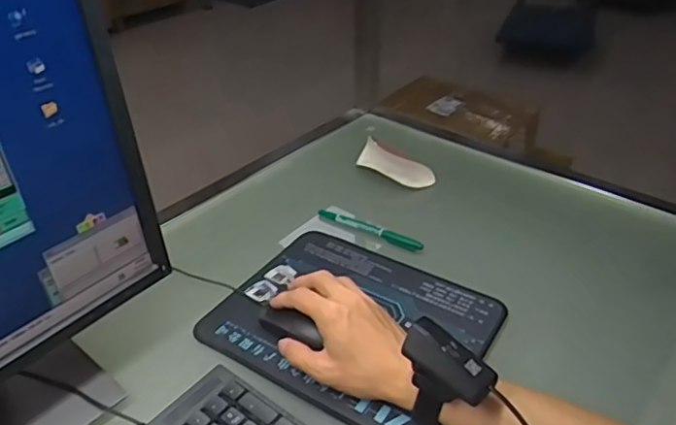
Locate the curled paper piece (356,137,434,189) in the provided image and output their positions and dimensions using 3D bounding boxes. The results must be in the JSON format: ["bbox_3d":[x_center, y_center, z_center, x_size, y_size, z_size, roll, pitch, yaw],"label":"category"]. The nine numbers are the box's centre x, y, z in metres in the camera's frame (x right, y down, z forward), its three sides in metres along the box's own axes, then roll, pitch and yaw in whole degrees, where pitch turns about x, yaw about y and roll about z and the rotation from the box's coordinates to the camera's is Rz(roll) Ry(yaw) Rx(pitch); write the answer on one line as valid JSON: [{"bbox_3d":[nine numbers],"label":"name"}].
[{"bbox_3d":[0.077,-0.063,0.809,0.108,0.043,0.033,20,40,29],"label":"curled paper piece"}]

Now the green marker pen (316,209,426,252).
[{"bbox_3d":[0.036,0.018,0.713,0.139,0.011,0.017,21,40,29],"label":"green marker pen"}]

